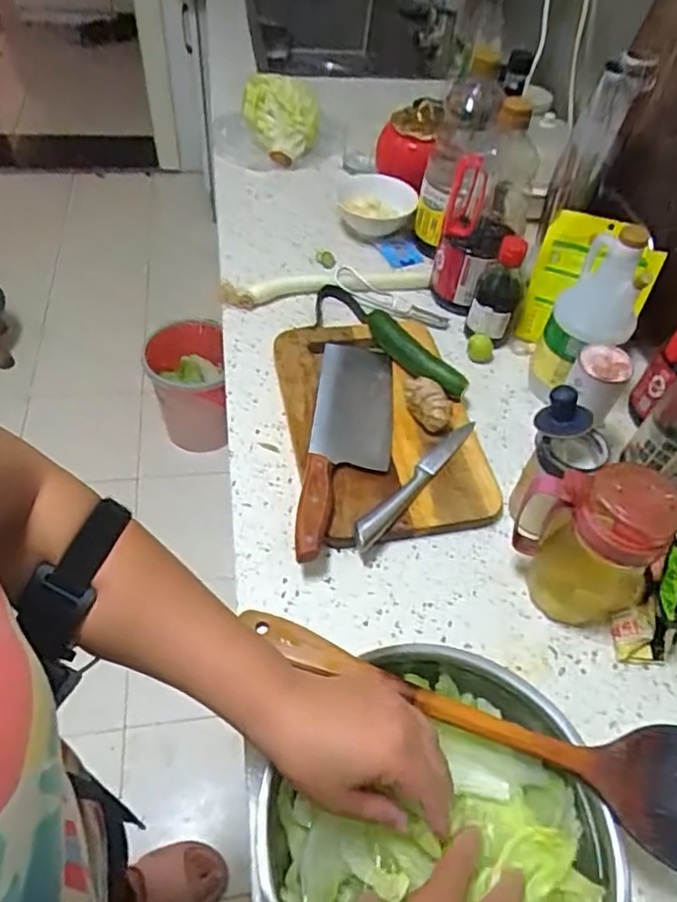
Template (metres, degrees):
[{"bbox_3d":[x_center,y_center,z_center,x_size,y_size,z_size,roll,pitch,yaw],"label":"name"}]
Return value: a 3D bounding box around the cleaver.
[{"bbox_3d":[0.012,-0.012,0.660,0.084,0.031,0.300,8,52,0],"label":"cleaver"}]

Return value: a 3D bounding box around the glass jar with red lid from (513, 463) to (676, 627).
[{"bbox_3d":[0.221,0.080,0.543,0.075,0.167,0.115,-35,63,-28],"label":"glass jar with red lid"}]

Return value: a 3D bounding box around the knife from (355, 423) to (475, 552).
[{"bbox_3d":[0.084,0.028,0.644,0.023,0.015,0.205,36,57,20],"label":"knife"}]

